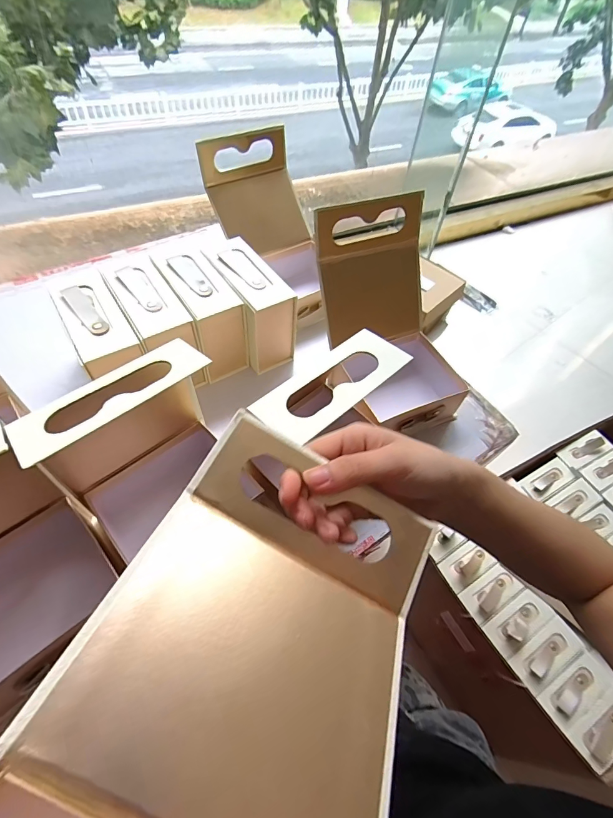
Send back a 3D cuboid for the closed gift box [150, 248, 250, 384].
[{"bbox_3d":[-0.139,-0.128,0.513,0.061,0.107,0.138,-26,60,-22],"label":"closed gift box"}]

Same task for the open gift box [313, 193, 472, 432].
[{"bbox_3d":[0.103,-0.085,0.474,0.148,0.250,0.184,-14,56,-15],"label":"open gift box"}]

